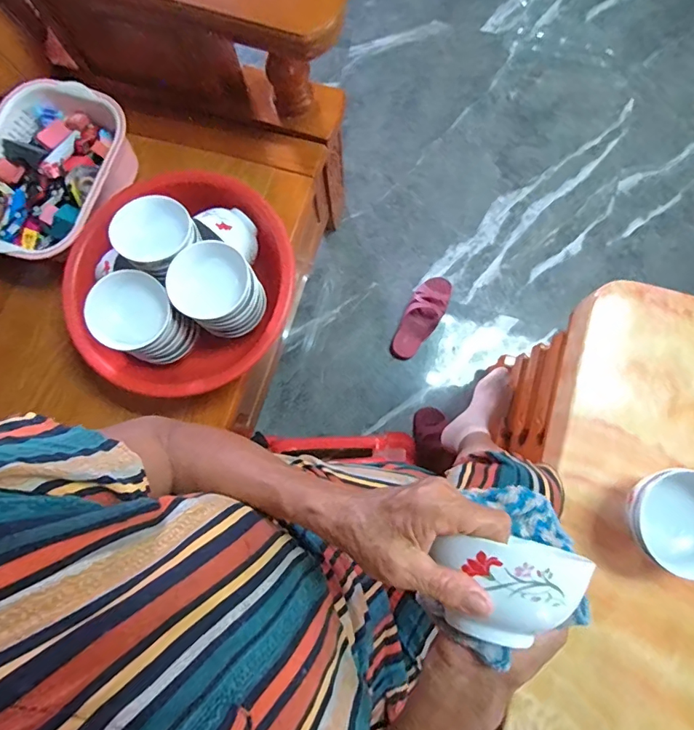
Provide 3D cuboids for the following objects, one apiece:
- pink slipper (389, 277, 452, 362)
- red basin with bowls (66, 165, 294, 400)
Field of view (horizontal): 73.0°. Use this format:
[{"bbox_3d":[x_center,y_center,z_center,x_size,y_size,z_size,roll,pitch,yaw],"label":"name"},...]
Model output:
[{"bbox_3d":[0.183,-0.117,1.148,0.091,0.050,0.231,25,78,7],"label":"pink slipper"},{"bbox_3d":[-0.254,-0.124,0.711,0.315,0.134,0.341,0,80,2],"label":"red basin with bowls"}]

